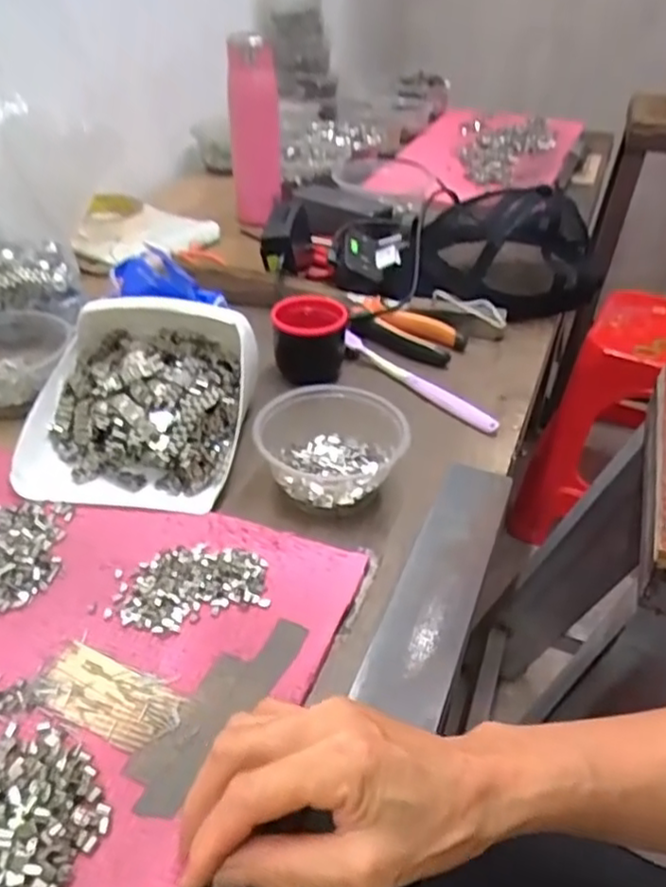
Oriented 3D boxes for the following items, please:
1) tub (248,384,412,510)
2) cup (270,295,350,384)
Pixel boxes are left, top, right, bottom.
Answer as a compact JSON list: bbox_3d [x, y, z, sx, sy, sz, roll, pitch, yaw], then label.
[{"bbox_3d":[-0.001,0.003,0.495,0.103,0.048,0.088,4,38,1],"label":"tub"},{"bbox_3d":[-0.021,-0.086,0.614,0.064,0.070,0.064,1,38,-3],"label":"cup"}]

